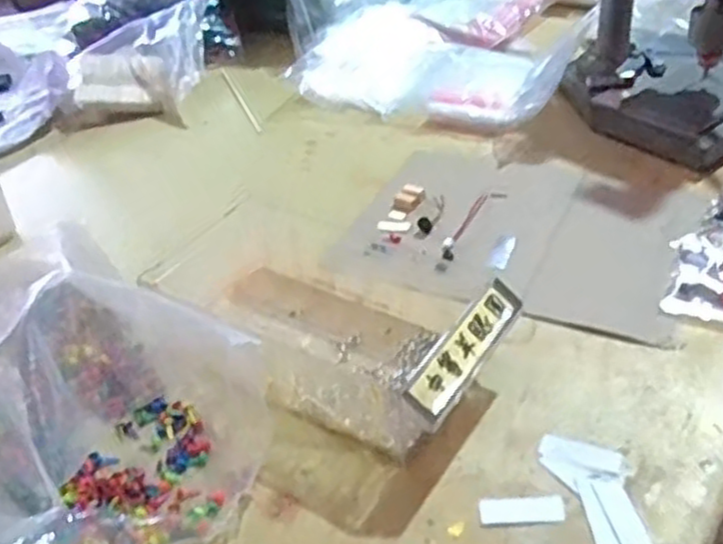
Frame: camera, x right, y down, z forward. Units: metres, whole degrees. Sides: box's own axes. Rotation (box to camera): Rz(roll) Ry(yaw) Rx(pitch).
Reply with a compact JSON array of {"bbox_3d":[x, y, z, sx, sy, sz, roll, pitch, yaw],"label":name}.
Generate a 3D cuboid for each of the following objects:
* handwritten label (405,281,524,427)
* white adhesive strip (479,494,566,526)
[{"bbox_3d":[0.064,0.046,0.454,0.026,0.005,0.115,42,53,6],"label":"handwritten label"},{"bbox_3d":[0.091,0.134,0.424,0.047,0.004,0.018,-4,37,3],"label":"white adhesive strip"}]

